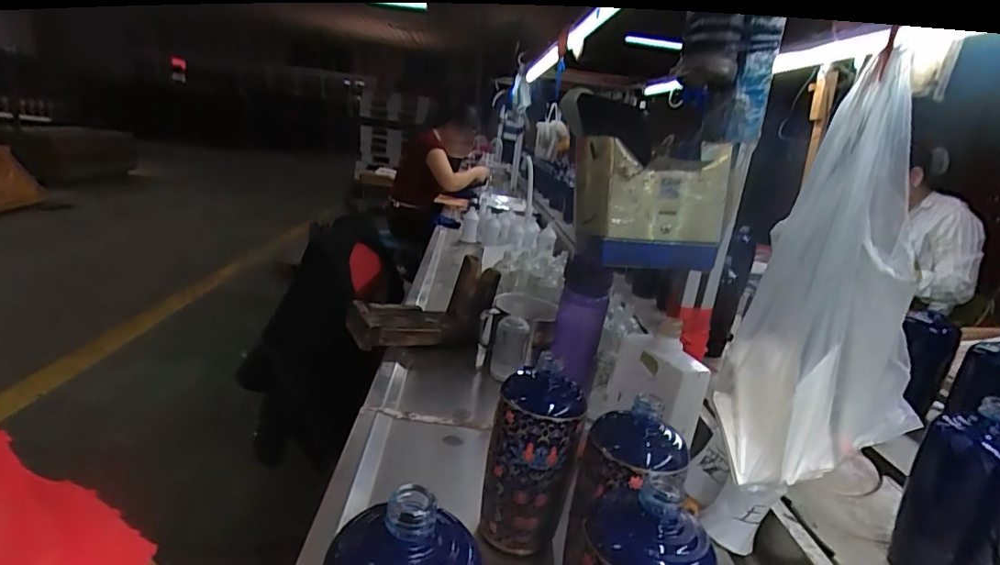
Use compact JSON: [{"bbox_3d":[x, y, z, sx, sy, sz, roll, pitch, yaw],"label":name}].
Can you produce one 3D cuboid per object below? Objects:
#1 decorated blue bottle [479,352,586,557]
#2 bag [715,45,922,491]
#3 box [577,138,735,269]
[{"bbox_3d":[0.032,0.160,0.509,0.078,0.174,0.067,10,16,12],"label":"decorated blue bottle"},{"bbox_3d":[0.277,0.008,0.433,0.166,0.301,0.062,1,17,-18],"label":"bag"},{"bbox_3d":[0.168,-0.091,0.625,0.167,0.127,0.095,6,16,-3],"label":"box"}]

